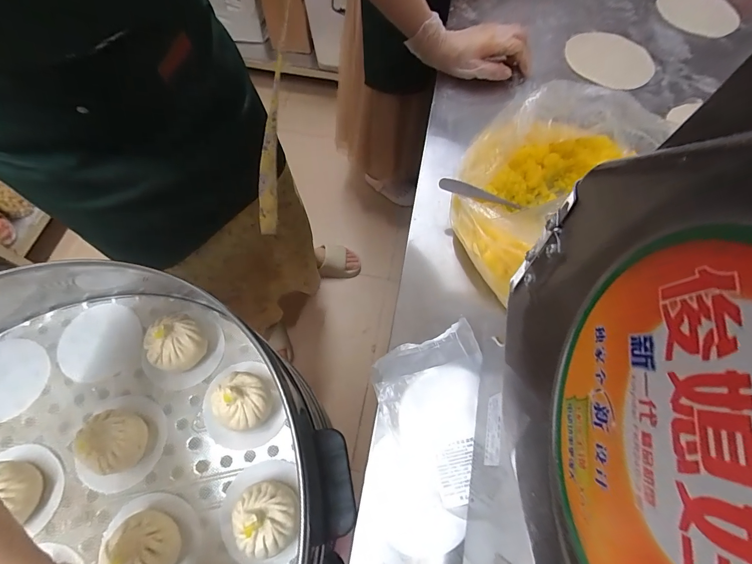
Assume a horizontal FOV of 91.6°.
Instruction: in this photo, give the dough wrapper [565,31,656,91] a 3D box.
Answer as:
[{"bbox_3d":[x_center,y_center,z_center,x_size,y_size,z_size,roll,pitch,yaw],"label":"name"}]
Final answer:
[{"bbox_3d":[0.369,-0.352,0.581,0.124,0.008,0.126,1,69,-2],"label":"dough wrapper"}]

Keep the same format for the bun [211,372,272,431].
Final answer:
[{"bbox_3d":[-0.144,0.129,0.395,0.055,0.060,0.054,0,65,-1],"label":"bun"}]

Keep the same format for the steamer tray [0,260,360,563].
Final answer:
[{"bbox_3d":[-0.323,0.243,0.340,0.521,0.106,0.517,40,70,16],"label":"steamer tray"}]

